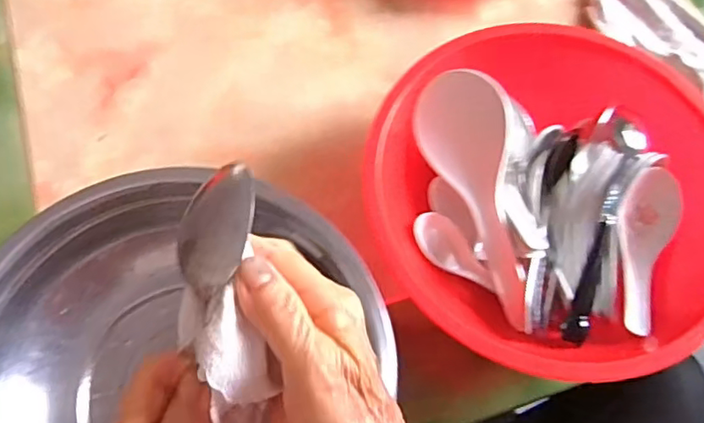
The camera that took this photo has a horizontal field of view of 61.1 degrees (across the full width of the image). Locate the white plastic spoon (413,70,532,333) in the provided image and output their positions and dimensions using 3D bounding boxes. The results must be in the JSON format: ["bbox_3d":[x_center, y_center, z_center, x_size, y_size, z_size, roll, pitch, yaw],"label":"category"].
[{"bbox_3d":[0.090,-0.010,0.411,0.056,0.032,0.179,-12,81,-7],"label":"white plastic spoon"}]

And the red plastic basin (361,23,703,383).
[{"bbox_3d":[0.136,-0.006,0.416,0.238,0.088,0.232,1,67,-1],"label":"red plastic basin"}]

